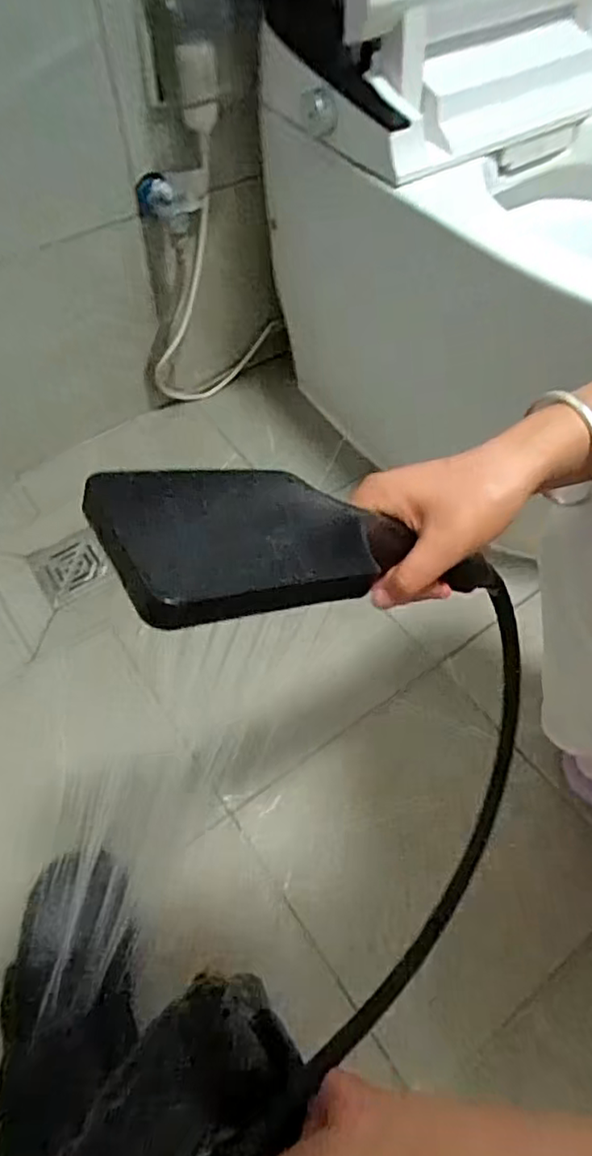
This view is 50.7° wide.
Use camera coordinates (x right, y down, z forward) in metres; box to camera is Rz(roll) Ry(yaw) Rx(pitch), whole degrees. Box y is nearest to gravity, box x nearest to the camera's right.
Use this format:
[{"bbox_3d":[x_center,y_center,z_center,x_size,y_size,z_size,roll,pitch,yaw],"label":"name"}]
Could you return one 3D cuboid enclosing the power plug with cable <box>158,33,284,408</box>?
[{"bbox_3d":[-0.124,-0.460,0.885,0.086,0.451,0.203,31,62,19],"label":"power plug with cable"}]

